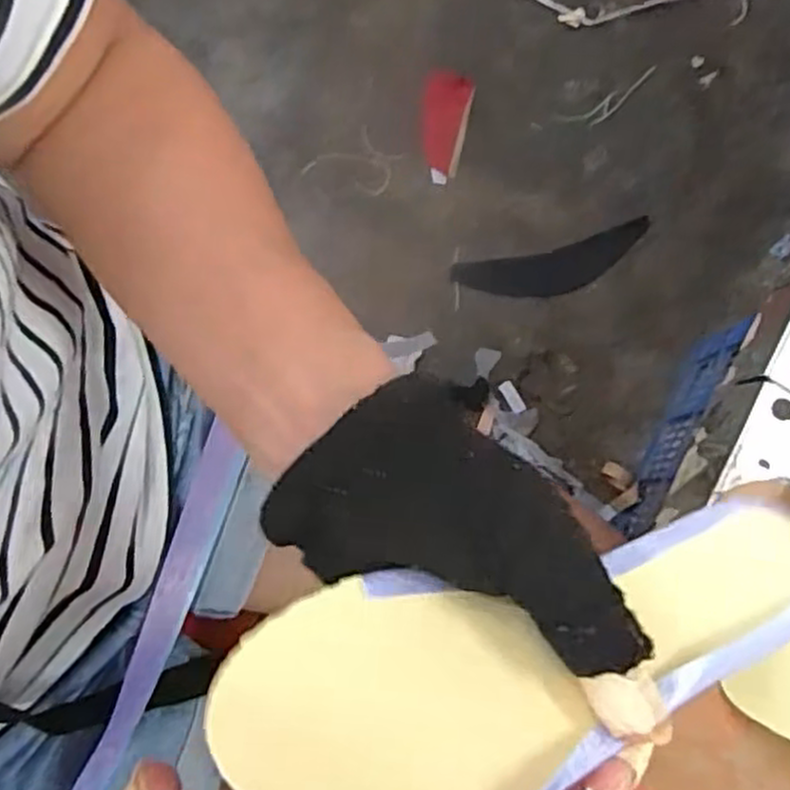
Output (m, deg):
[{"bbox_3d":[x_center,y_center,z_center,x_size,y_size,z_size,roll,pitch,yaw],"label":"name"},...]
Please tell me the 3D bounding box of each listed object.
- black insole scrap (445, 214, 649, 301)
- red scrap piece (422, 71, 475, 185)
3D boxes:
[{"bbox_3d":[0.233,-0.185,1.100,0.288,0.009,0.078,-14,83,-5],"label":"black insole scrap"},{"bbox_3d":[0.069,-0.397,1.117,0.071,0.005,0.169,13,81,-1],"label":"red scrap piece"}]

